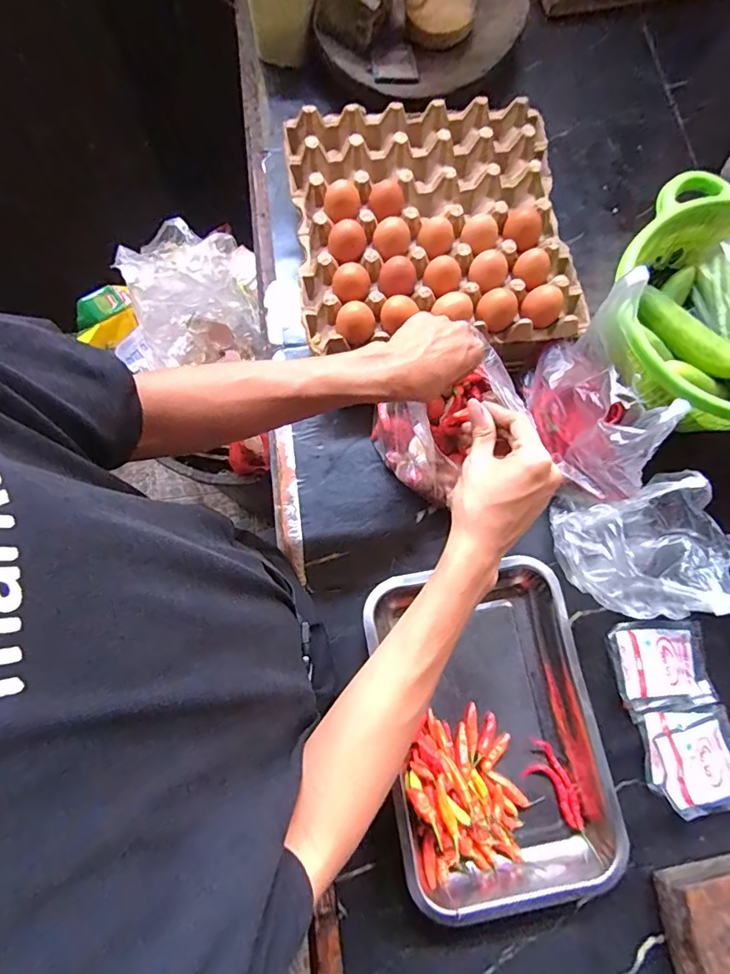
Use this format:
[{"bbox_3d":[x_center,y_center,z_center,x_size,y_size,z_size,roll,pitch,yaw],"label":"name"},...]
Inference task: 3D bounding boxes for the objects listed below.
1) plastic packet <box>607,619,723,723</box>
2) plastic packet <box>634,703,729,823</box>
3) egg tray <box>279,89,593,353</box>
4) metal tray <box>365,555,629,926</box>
[{"bbox_3d":[0.308,0.186,0.518,0.096,0.019,0.088,-8,76,-3],"label":"plastic packet"},{"bbox_3d":[0.331,0.271,0.494,0.098,0.020,0.094,-10,76,-4],"label":"plastic packet"},{"bbox_3d":[0.077,-0.303,0.560,0.302,0.044,0.303,-6,76,-3],"label":"egg tray"},{"bbox_3d":[0.125,0.233,0.488,0.210,0.044,0.298,-9,76,-4],"label":"metal tray"}]

